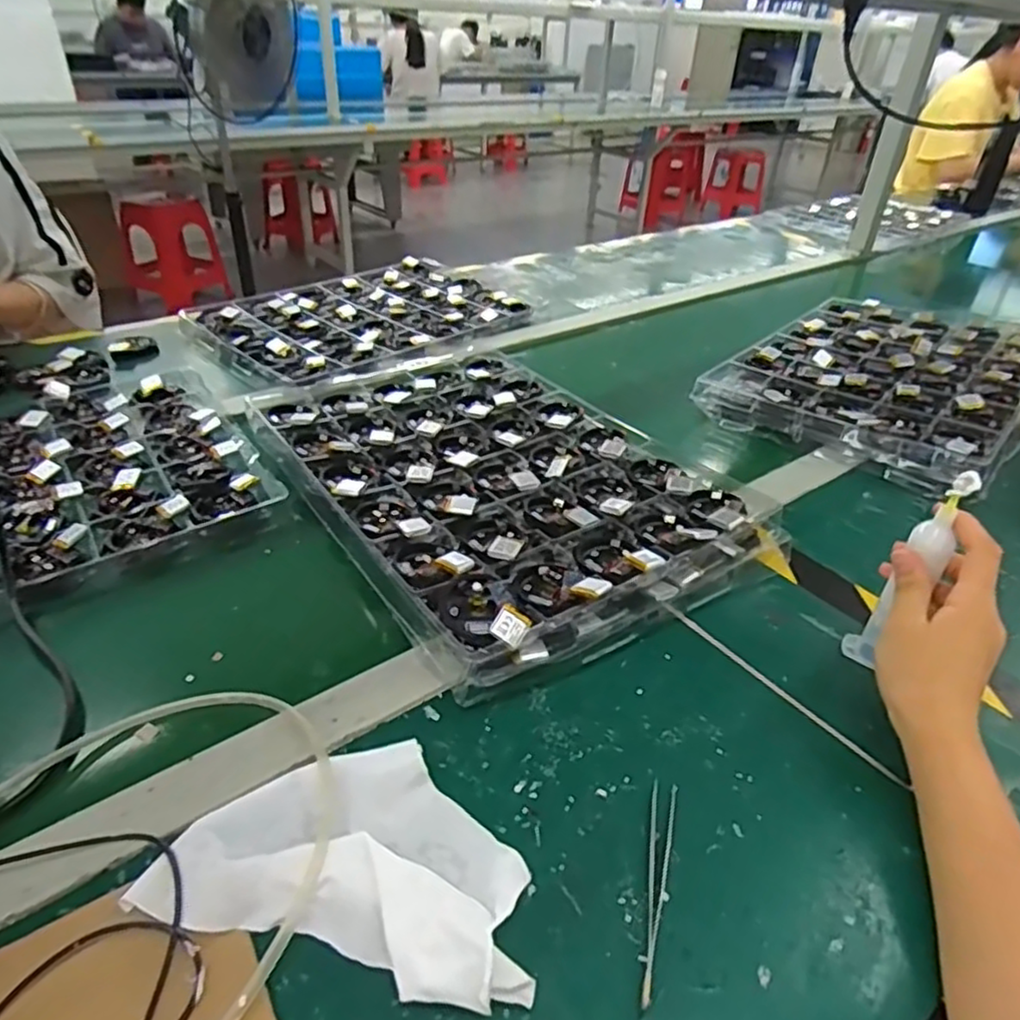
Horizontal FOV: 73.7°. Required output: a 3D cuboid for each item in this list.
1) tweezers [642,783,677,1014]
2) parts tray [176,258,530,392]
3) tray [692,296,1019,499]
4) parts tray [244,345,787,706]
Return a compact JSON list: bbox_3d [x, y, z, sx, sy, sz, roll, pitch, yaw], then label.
[{"bbox_3d":[0.076,0.188,0.345,0.013,0.010,0.114,11,36,11],"label":"tweezers"},{"bbox_3d":[-0.203,-0.271,0.954,0.314,0.023,0.432,31,44,33],"label":"parts tray"},{"bbox_3d":[0.464,-0.171,0.830,0.306,0.052,0.451,29,43,32],"label":"tray"},{"bbox_3d":[-0.023,-0.045,0.626,0.300,0.046,0.444,-20,41,-28],"label":"parts tray"}]

